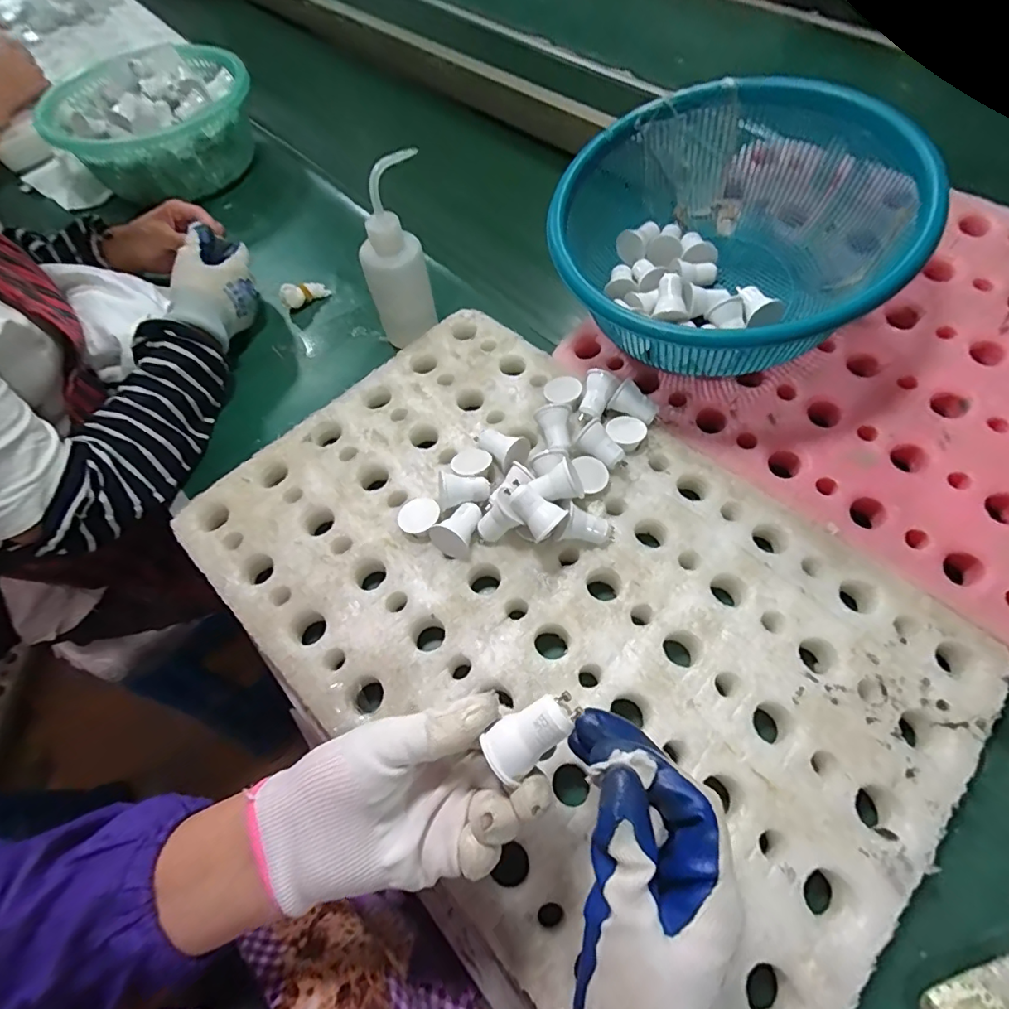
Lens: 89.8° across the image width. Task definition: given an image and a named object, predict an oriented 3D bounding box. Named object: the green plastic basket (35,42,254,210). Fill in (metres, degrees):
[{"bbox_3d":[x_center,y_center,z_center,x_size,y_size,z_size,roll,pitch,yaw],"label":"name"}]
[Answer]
[{"bbox_3d":[-0.479,-0.530,0.717,0.259,0.110,0.229,-24,63,-10],"label":"green plastic basket"}]

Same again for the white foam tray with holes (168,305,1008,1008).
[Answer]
[{"bbox_3d":[0.032,0.068,0.402,0.545,0.052,0.362,41,70,21],"label":"white foam tray with holes"}]

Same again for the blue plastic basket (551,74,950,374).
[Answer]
[{"bbox_3d":[0.188,-0.233,0.462,0.281,0.155,0.263,8,62,8],"label":"blue plastic basket"}]

